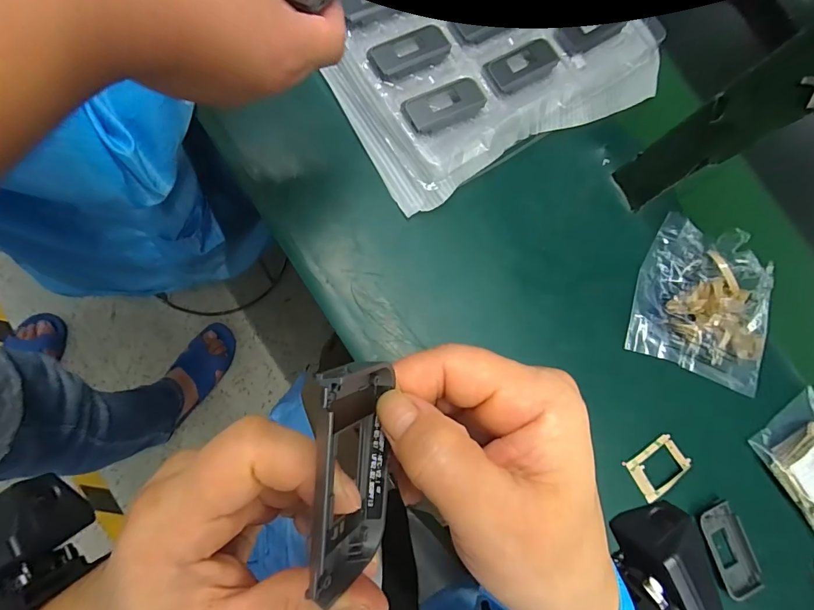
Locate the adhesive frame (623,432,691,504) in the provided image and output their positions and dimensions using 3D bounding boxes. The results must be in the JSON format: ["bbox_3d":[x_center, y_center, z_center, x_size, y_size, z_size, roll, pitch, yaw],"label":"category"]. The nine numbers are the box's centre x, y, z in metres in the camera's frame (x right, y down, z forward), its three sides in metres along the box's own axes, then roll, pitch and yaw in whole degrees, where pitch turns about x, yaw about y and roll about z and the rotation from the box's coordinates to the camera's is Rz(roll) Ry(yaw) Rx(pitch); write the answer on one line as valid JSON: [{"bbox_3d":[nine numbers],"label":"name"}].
[{"bbox_3d":[0.227,0.145,0.361,0.053,0.004,0.040,-31,86,-16],"label":"adhesive frame"}]

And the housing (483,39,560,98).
[{"bbox_3d":[0.111,-0.229,0.384,0.080,0.009,0.038,-32,87,-16],"label":"housing"}]

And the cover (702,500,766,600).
[{"bbox_3d":[0.288,0.216,0.357,0.039,0.008,0.074,-15,82,-14],"label":"cover"}]

